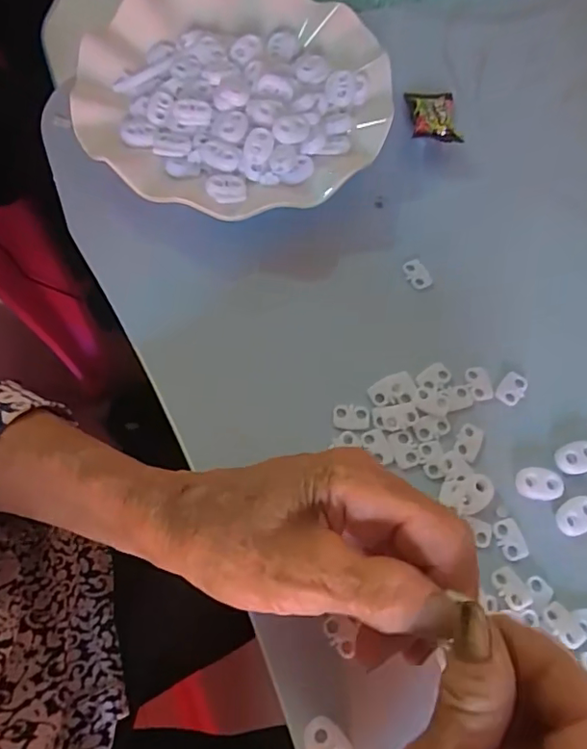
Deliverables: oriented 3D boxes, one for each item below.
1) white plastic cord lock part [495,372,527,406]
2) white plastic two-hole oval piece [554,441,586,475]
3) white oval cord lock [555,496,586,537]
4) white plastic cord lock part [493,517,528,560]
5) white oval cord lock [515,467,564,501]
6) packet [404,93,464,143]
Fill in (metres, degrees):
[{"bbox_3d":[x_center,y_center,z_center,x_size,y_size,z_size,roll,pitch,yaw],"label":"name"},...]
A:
[{"bbox_3d":[0.113,0.007,0.278,0.013,0.004,0.019,36,76,18],"label":"white plastic cord lock part"},{"bbox_3d":[0.139,0.040,0.261,0.022,0.004,0.015,-19,67,-2],"label":"white plastic two-hole oval piece"},{"bbox_3d":[0.134,0.066,0.253,0.021,0.005,0.015,-26,67,-4],"label":"white oval cord lock"},{"bbox_3d":[0.101,0.077,0.250,0.012,0.004,0.018,-19,67,-2],"label":"white plastic cord lock part"},{"bbox_3d":[0.118,0.052,0.257,0.022,0.004,0.014,11,69,11],"label":"white oval cord lock"},{"bbox_3d":[0.087,-0.161,0.334,0.028,0.008,0.049,2,58,-2],"label":"packet"}]

